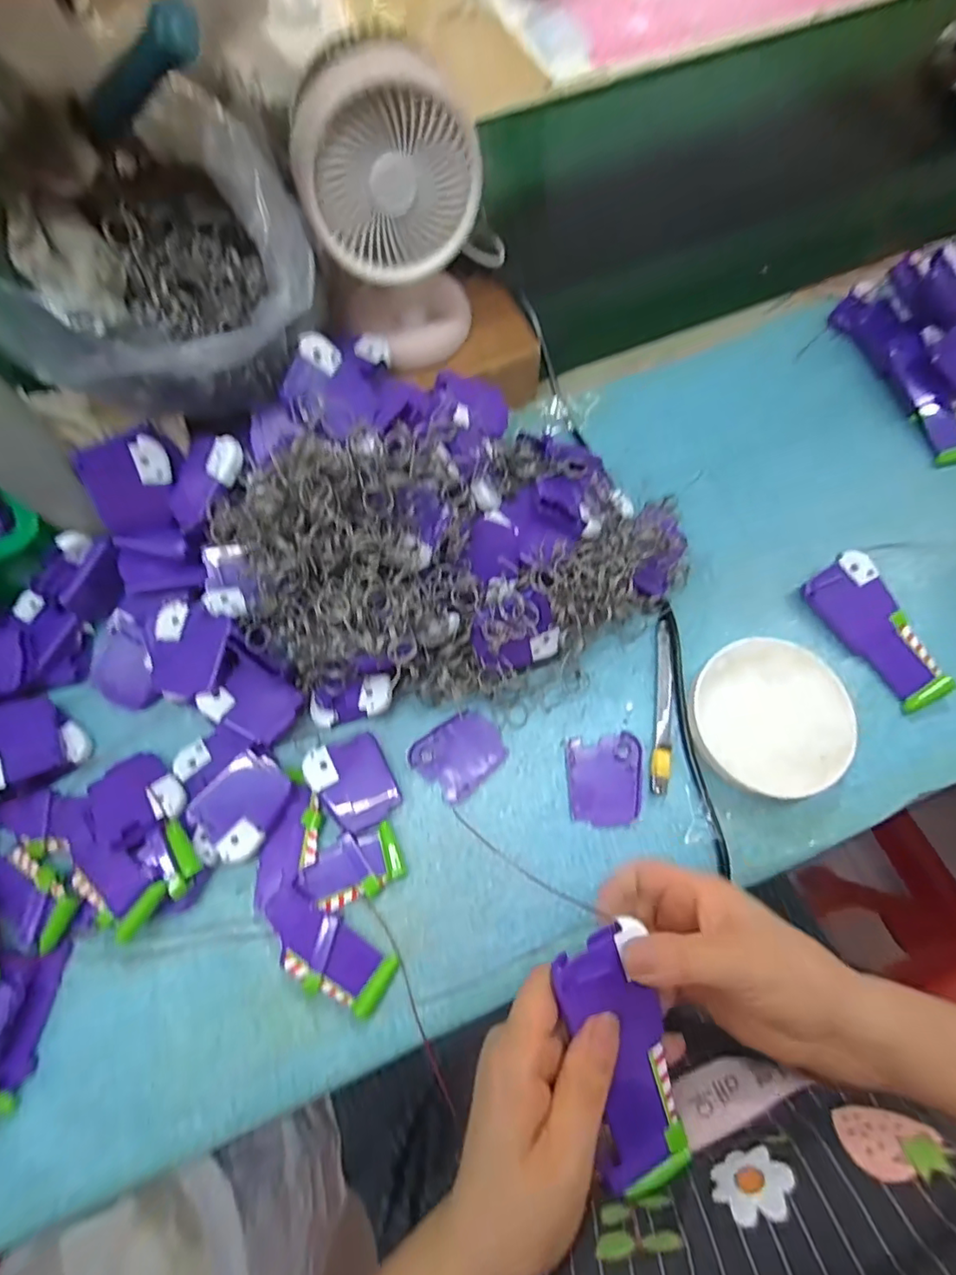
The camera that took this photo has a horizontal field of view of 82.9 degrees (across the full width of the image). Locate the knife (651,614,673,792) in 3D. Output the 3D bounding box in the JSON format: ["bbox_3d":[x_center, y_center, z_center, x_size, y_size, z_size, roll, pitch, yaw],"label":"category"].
[{"bbox_3d":[0.135,0.047,0.394,0.016,0.010,0.127,6,72,2],"label":"knife"}]

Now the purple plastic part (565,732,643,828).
[{"bbox_3d":[0.090,0.100,0.381,0.051,0.007,0.060,-2,72,-1],"label":"purple plastic part"}]

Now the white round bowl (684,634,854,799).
[{"bbox_3d":[0.201,0.054,0.377,0.105,0.029,0.103,0,72,0],"label":"white round bowl"}]

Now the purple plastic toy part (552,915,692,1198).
[{"bbox_3d":[0.072,0.204,0.265,0.046,0.019,0.119,-16,92,-5],"label":"purple plastic toy part"}]

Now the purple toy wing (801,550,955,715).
[{"bbox_3d":[0.299,-0.006,0.401,0.046,0.022,0.117,-32,75,-10],"label":"purple toy wing"}]

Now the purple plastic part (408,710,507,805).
[{"bbox_3d":[-0.012,0.083,0.391,0.061,0.008,0.050,-41,76,-12],"label":"purple plastic part"}]

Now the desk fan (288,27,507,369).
[{"bbox_3d":[-0.044,-0.289,0.367,0.125,0.178,0.100,-4,72,-1],"label":"desk fan"}]

